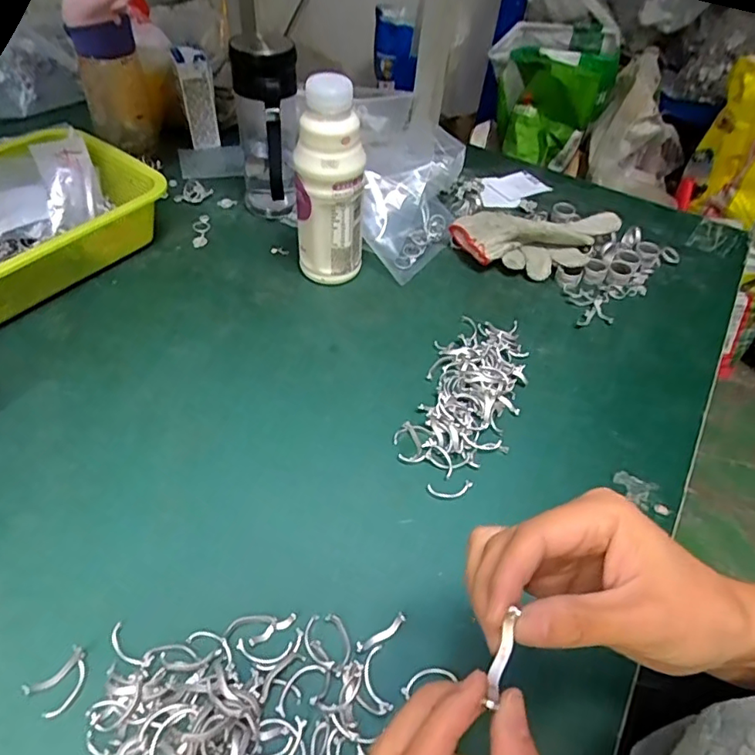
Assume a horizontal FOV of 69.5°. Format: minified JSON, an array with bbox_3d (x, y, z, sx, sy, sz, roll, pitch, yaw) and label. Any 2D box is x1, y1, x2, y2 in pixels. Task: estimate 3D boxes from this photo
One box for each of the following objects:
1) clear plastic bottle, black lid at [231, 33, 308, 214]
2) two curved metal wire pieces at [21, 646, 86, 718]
[{"bbox_3d":[-0.119,-0.269,0.607,0.072,0.188,0.062,-5,49,-10],"label":"clear plastic bottle, black lid"},{"bbox_3d":[-0.186,0.180,0.322,0.026,0.007,0.034,35,55,23],"label":"two curved metal wire pieces"}]

